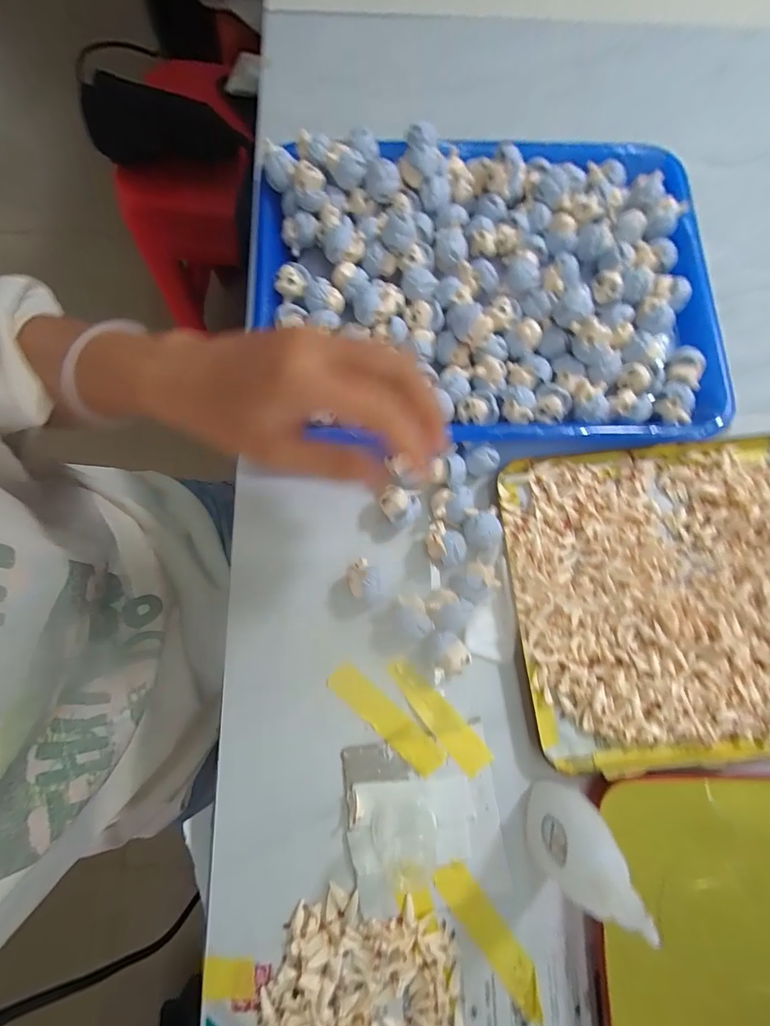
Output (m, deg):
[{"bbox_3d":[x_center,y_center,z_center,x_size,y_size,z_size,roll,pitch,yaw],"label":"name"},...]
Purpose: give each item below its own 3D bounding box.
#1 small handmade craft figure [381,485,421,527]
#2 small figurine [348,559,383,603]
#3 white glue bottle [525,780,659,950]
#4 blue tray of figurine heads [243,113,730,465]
[{"bbox_3d":[0.011,-0.004,0.275,0.026,0.020,0.025,0,78,-1],"label":"small handmade craft figure"},{"bbox_3d":[-0.013,0.043,0.264,0.021,0.021,0.027,0,78,-1],"label":"small figurine"},{"bbox_3d":[0.099,0.172,0.210,0.033,0.080,0.034,0,78,-1],"label":"white glue bottle"},{"bbox_3d":[0.067,-0.167,0.300,0.332,0.033,0.243,-2,79,-2],"label":"blue tray of figurine heads"}]

